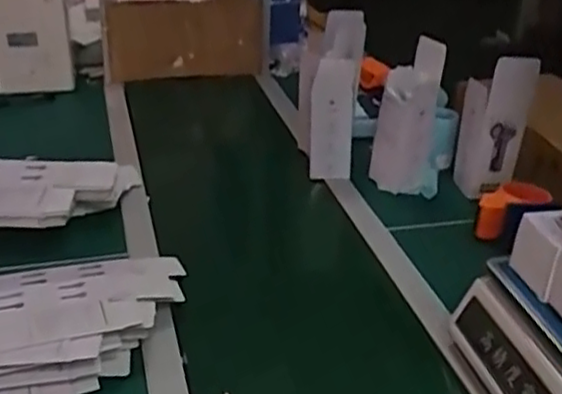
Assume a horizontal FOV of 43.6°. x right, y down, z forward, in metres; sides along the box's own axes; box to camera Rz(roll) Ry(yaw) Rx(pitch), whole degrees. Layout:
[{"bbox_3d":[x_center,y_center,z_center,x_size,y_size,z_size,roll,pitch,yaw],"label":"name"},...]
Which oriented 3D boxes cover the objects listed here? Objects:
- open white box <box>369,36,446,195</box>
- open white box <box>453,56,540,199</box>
[{"bbox_3d":[0.210,-0.133,1.179,0.103,0.241,0.069,7,29,9],"label":"open white box"},{"bbox_3d":[0.347,-0.098,1.161,0.107,0.250,0.090,10,30,14],"label":"open white box"}]

